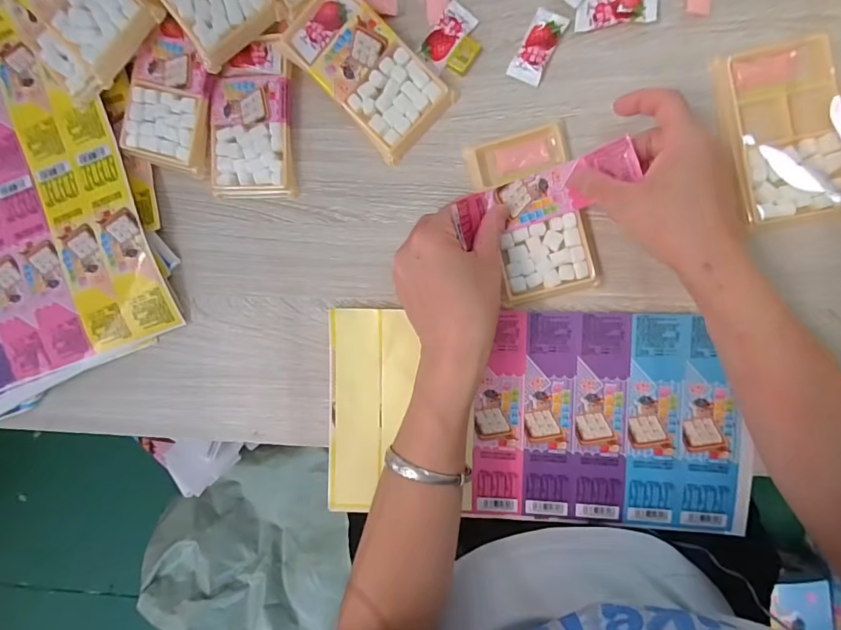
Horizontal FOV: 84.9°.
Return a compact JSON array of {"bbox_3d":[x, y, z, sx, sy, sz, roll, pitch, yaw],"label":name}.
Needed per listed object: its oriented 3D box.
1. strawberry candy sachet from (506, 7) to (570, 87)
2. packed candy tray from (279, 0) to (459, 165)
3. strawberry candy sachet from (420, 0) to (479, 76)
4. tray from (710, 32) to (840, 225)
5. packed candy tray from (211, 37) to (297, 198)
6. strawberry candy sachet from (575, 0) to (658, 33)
[{"bbox_3d":[0.092,-0.211,0.360,0.026,0.008,0.055,27,95,6],"label":"strawberry candy sachet"},{"bbox_3d":[-0.042,-0.200,0.368,0.076,0.019,0.134,-43,85,6],"label":"packed candy tray"},{"bbox_3d":[0.022,-0.224,0.370,0.027,0.004,0.051,39,95,5],"label":"strawberry candy sachet"},{"bbox_3d":[0.267,-0.136,0.337,0.075,0.011,0.128,-11,90,8],"label":"tray"},{"bbox_3d":[-0.143,-0.164,0.388,0.070,0.016,0.123,2,91,7],"label":"packed candy tray"},{"bbox_3d":[0.150,-0.233,0.350,0.058,0.004,0.024,-3,91,8],"label":"strawberry candy sachet"}]

